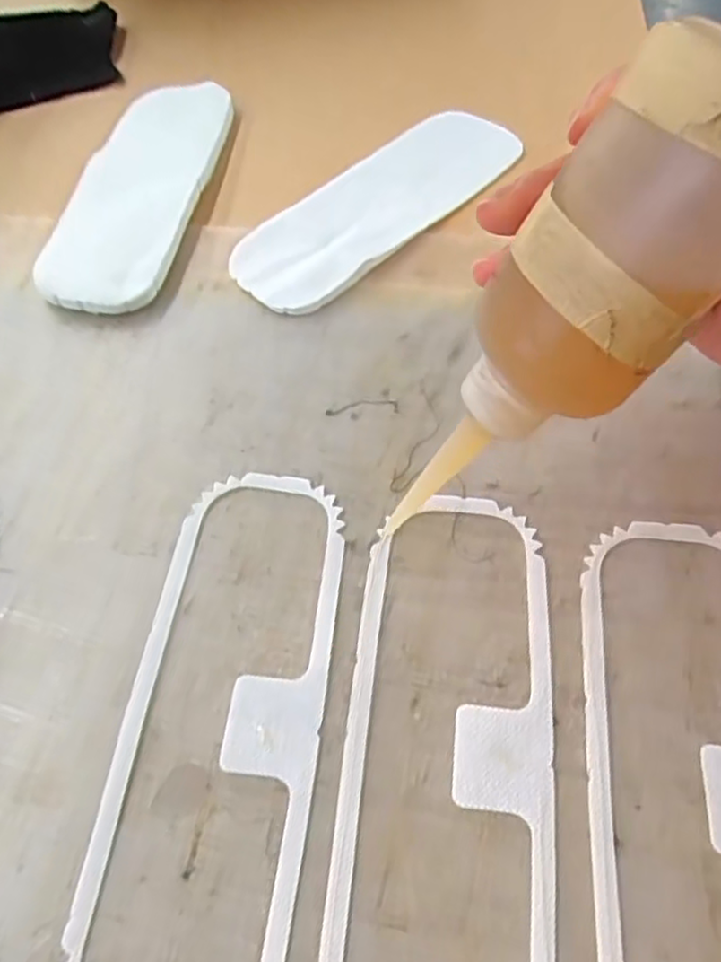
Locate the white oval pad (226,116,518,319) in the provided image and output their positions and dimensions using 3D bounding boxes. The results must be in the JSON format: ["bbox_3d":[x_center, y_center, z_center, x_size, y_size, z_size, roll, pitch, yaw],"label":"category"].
[{"bbox_3d":[0.014,-0.154,0.376,0.189,0.008,0.063,-39,66,-20],"label":"white oval pad"}]

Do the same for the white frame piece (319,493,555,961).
[{"bbox_3d":[0.029,0.089,0.228,0.070,0.004,0.193,6,59,5],"label":"white frame piece"}]

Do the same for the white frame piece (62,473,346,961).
[{"bbox_3d":[-0.047,0.081,0.236,0.067,0.004,0.194,5,59,4],"label":"white frame piece"}]

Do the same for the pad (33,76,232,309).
[{"bbox_3d":[-0.121,-0.163,0.383,0.064,0.013,0.183,8,60,6],"label":"pad"}]

